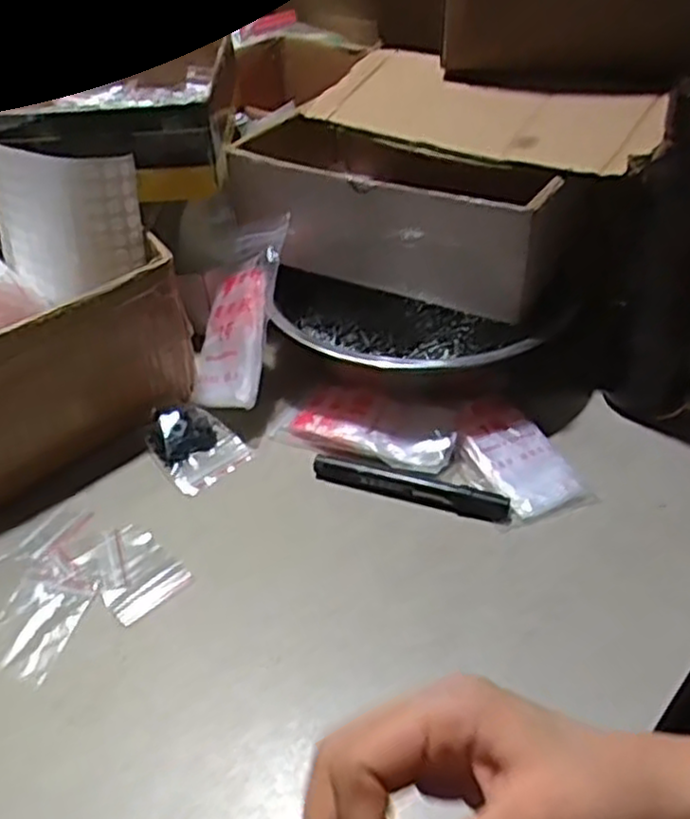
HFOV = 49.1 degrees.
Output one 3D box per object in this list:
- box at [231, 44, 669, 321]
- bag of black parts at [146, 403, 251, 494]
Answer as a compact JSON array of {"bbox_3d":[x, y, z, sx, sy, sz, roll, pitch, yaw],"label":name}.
[{"bbox_3d":[0.077,-0.194,0.625,0.313,0.103,0.223,19,44,25],"label":"box"},{"bbox_3d":[-0.108,0.023,0.551,0.057,0.015,0.079,-25,44,-25],"label":"bag of black parts"}]

